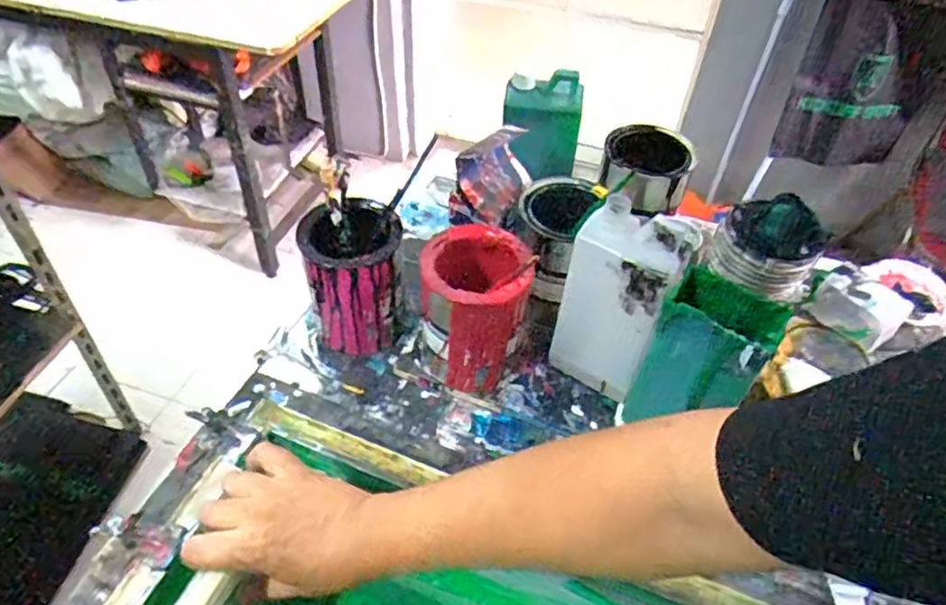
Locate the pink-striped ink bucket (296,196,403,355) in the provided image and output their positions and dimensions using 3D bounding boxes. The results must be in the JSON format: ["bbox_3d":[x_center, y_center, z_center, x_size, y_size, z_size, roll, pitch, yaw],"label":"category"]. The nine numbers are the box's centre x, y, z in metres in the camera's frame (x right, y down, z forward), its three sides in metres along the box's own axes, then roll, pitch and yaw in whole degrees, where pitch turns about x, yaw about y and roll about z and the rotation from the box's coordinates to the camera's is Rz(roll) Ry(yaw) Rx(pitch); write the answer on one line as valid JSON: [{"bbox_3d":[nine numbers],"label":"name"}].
[{"bbox_3d":[-0.129,-0.027,0.697,0.101,0.137,0.100,-3,48,-6],"label":"pink-striped ink bucket"}]

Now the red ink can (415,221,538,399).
[{"bbox_3d":[0.002,0.009,0.661,0.109,0.142,0.105,9,48,5],"label":"red ink can"}]

